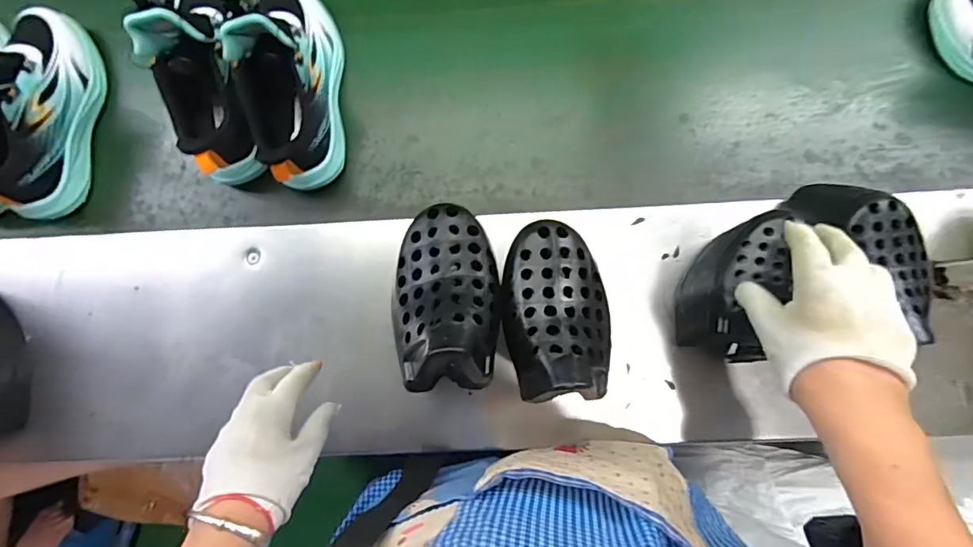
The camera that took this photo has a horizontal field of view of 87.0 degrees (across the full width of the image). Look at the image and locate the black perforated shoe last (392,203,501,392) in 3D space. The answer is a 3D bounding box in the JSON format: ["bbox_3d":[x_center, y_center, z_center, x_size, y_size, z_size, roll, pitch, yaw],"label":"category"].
[{"bbox_3d":[-0.029,0.013,0.343,0.072,0.049,0.125,-3,87,4],"label":"black perforated shoe last"}]

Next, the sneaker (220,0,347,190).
[{"bbox_3d":[-0.201,-0.206,0.518,0.079,0.130,0.230,-3,83,2],"label":"sneaker"}]

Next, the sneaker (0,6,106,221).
[{"bbox_3d":[-0.485,-0.175,0.516,0.091,0.119,0.217,13,84,3],"label":"sneaker"}]

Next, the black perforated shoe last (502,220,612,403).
[{"bbox_3d":[0.050,0.025,0.353,0.074,0.046,0.123,-4,87,4],"label":"black perforated shoe last"}]

